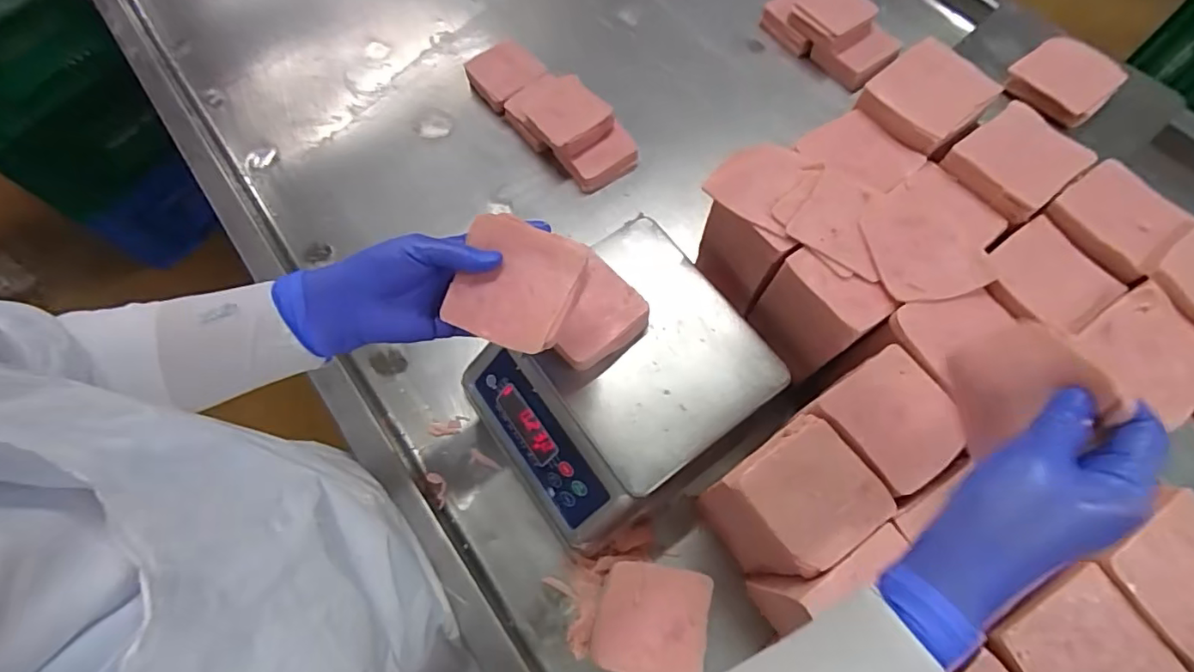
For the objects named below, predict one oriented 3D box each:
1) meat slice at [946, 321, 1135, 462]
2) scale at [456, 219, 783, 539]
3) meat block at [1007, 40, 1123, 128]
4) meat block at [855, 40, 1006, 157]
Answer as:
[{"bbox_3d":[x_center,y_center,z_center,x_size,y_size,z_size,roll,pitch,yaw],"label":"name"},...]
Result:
[{"bbox_3d":[0.249,0.027,0.322,0.008,0.075,0.071,27,48,-26],"label":"meat slice"},{"bbox_3d":[0.015,0.047,0.561,0.259,0.121,0.226,-36,71,-11],"label":"scale"},{"bbox_3d":[0.511,-0.282,0.598,0.090,0.024,0.092,-41,72,-13],"label":"meat block"},{"bbox_3d":[0.313,-0.228,0.520,0.099,0.024,0.088,-38,71,-12],"label":"meat block"}]

